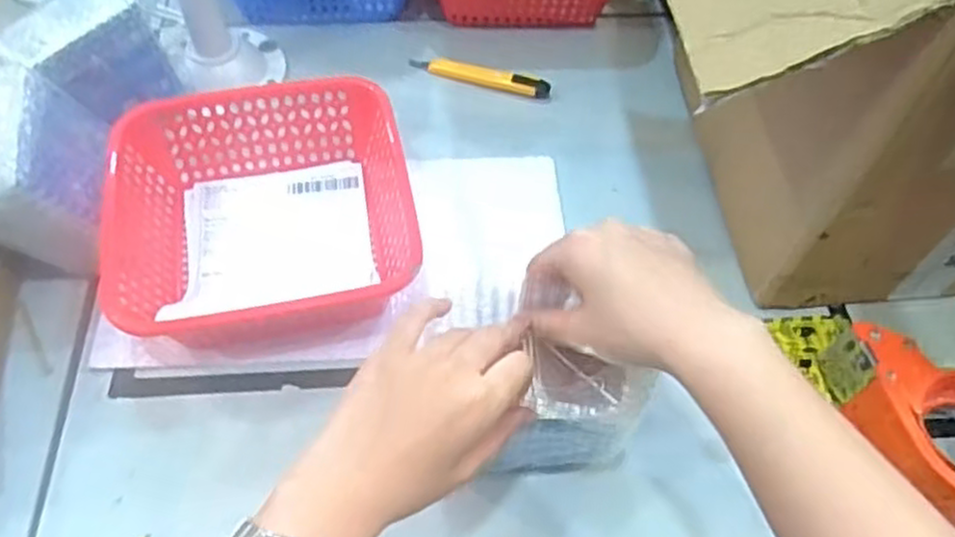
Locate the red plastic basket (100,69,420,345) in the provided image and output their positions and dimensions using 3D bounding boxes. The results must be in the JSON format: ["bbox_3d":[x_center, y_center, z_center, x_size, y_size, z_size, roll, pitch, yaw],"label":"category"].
[{"bbox_3d":[-0.169,-0.040,0.614,0.219,0.085,0.217,-10,57,-9],"label":"red plastic basket"}]

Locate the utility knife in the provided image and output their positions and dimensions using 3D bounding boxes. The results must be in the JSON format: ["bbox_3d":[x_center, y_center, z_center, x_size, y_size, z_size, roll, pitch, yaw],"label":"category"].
[{"bbox_3d":[0.002,-0.196,0.769,0.143,0.010,0.023,15,57,8],"label":"utility knife"}]

